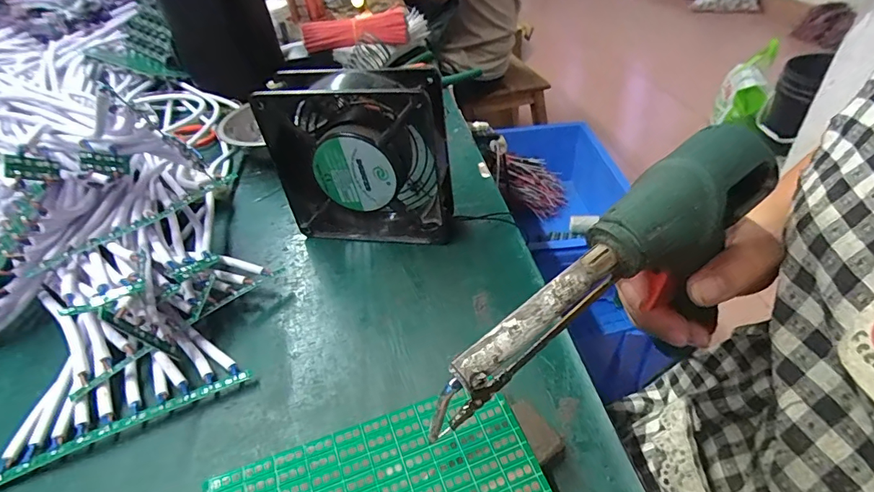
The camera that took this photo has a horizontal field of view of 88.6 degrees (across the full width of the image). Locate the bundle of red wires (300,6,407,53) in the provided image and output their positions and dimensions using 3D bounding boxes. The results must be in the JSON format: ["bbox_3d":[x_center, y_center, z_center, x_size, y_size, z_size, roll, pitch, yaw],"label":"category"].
[{"bbox_3d":[-0.115,-0.302,0.627,0.139,0.041,0.031,-9,37,-3],"label":"bundle of red wires"}]

